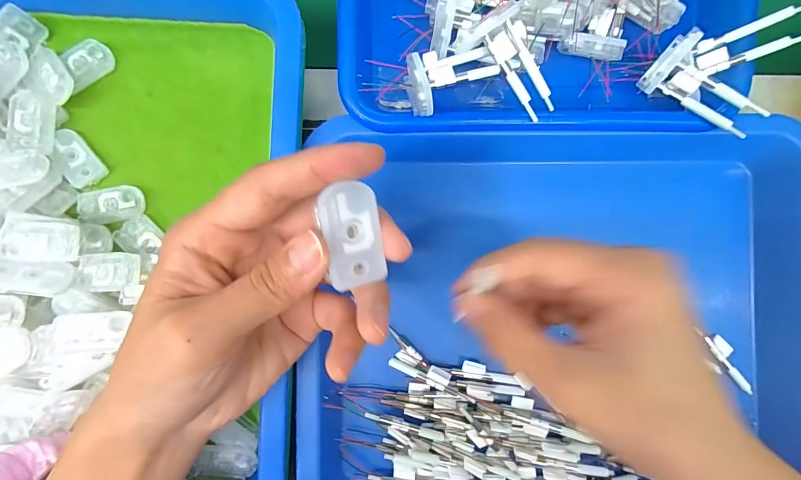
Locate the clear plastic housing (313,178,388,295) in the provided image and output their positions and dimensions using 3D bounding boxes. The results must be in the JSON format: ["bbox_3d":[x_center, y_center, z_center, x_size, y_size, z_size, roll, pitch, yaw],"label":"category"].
[{"bbox_3d":[-0.019,-0.002,0.137,0.022,0.011,0.036,-8,100,-26],"label":"clear plastic housing"}]

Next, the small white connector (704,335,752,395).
[{"bbox_3d":[0.227,0.085,0.256,0.010,0.004,0.047,-32,89,-2],"label":"small white connector"}]

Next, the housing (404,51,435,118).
[{"bbox_3d":[0.010,-0.090,0.214,0.012,0.013,0.038,-11,88,-2],"label":"housing"}]

